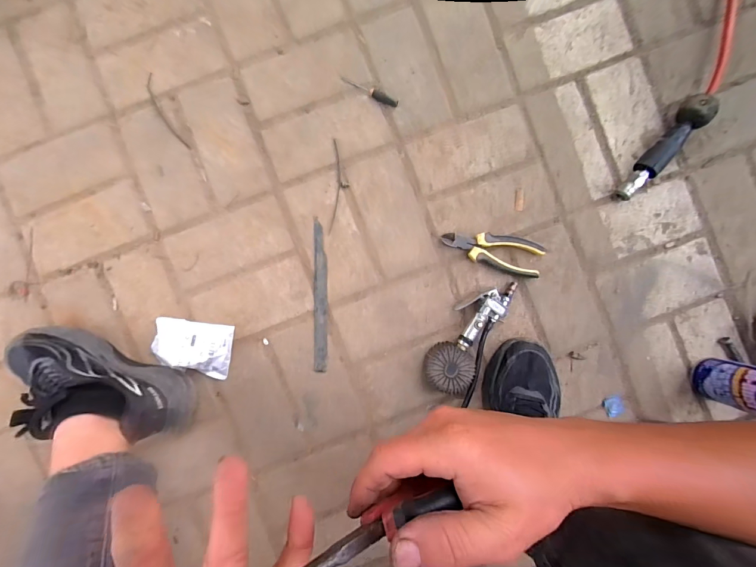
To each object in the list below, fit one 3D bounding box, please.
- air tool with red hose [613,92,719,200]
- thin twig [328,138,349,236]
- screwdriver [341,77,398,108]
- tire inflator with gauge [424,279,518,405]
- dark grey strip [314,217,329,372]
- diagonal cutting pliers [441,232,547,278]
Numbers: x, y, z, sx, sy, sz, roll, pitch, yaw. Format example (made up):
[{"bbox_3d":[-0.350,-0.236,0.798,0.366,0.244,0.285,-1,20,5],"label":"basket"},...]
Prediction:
[{"bbox_3d":[0.421,-0.195,0.512,0.035,0.045,0.177,37,91,-2],"label":"air tool with red hose"},{"bbox_3d":[-0.059,-0.149,0.541,0.026,0.004,0.145,2,91,-1],"label":"thin twig"},{"bbox_3d":[-0.013,-0.294,0.535,0.094,0.007,0.011,25,91,-2],"label":"screwdriver"},{"bbox_3d":[0.138,0.077,0.526,0.079,0.039,0.183,27,91,-2],"label":"tire inflator with gauge"},{"bbox_3d":[-0.088,0.020,0.539,0.021,0.004,0.231,0,91,-1],"label":"dark grey strip"},{"bbox_3d":[0.174,-0.047,0.531,0.149,0.029,0.053,11,91,-1],"label":"diagonal cutting pliers"}]

